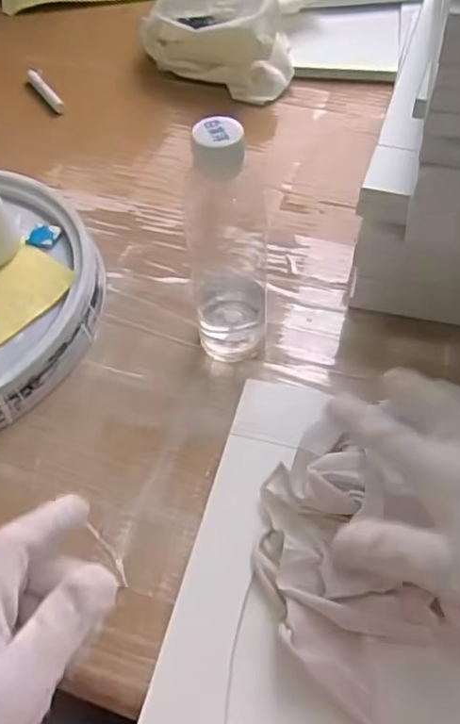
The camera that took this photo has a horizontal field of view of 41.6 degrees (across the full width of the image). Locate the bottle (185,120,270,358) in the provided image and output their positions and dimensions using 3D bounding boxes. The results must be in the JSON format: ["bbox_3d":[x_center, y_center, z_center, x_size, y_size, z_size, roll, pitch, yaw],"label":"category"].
[{"bbox_3d":[-0.002,-0.080,0.429,0.052,0.188,0.056,-7,55,-1],"label":"bottle"}]

